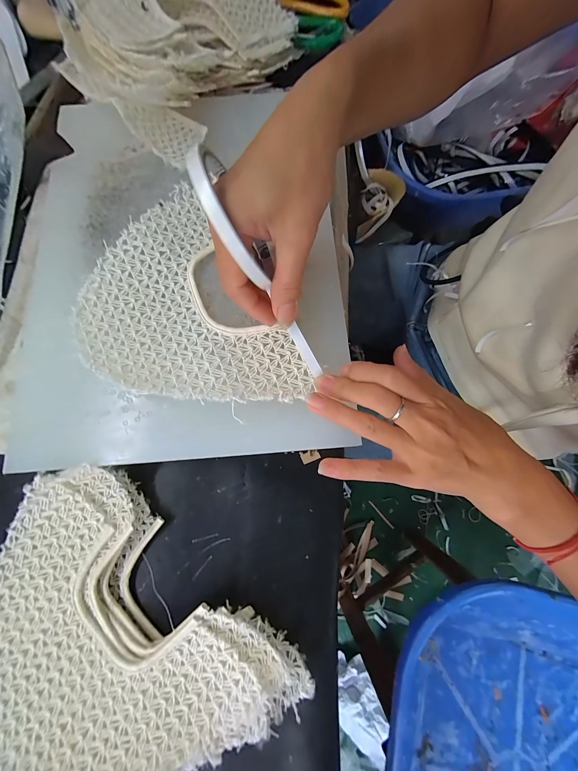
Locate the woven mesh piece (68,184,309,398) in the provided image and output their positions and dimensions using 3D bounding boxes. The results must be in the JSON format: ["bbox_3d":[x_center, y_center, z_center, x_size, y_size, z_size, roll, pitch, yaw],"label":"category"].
[{"bbox_3d":[-0.090,-0.053,0.220,0.135,0.013,0.202,-31,78,-8],"label":"woven mesh piece"}]

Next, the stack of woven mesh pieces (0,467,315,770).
[{"bbox_3d":[-0.129,0.187,0.192,0.227,0.031,0.184,41,80,9],"label":"stack of woven mesh pieces"}]

